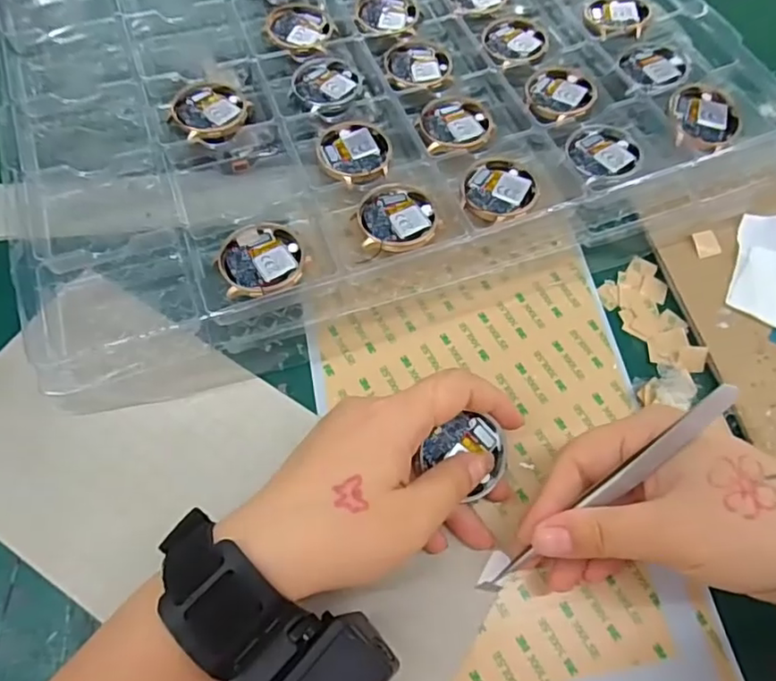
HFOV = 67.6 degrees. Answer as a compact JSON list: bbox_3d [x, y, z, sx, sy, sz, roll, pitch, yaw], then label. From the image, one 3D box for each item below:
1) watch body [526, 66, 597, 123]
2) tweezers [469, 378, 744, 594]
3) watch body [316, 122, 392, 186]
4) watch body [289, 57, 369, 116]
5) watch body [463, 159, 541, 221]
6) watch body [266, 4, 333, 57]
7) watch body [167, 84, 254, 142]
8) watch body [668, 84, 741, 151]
[{"bbox_3d":[0.110,-0.158,0.370,0.043,0.012,0.049,30,70,9],"label":"watch body"},{"bbox_3d":[0.091,0.068,0.249,0.137,0.017,0.010,-47,74,17],"label":"tweezers"},{"bbox_3d":[-0.020,-0.112,0.345,0.042,0.008,0.049,1,69,-2],"label":"watch body"},{"bbox_3d":[-0.037,-0.164,0.372,0.046,0.008,0.050,1,69,-2],"label":"watch body"},{"bbox_3d":[0.064,-0.087,0.334,0.042,0.013,0.048,33,71,10],"label":"watch body"},{"bbox_3d":[-0.060,-0.212,0.394,0.043,0.008,0.050,-4,69,-4],"label":"watch body"},{"bbox_3d":[-0.111,-0.140,0.356,0.045,0.015,0.047,1,69,-2],"label":"watch body"},{"bbox_3d":[0.191,-0.135,0.352,0.042,0.007,0.047,-6,69,-5],"label":"watch body"}]

